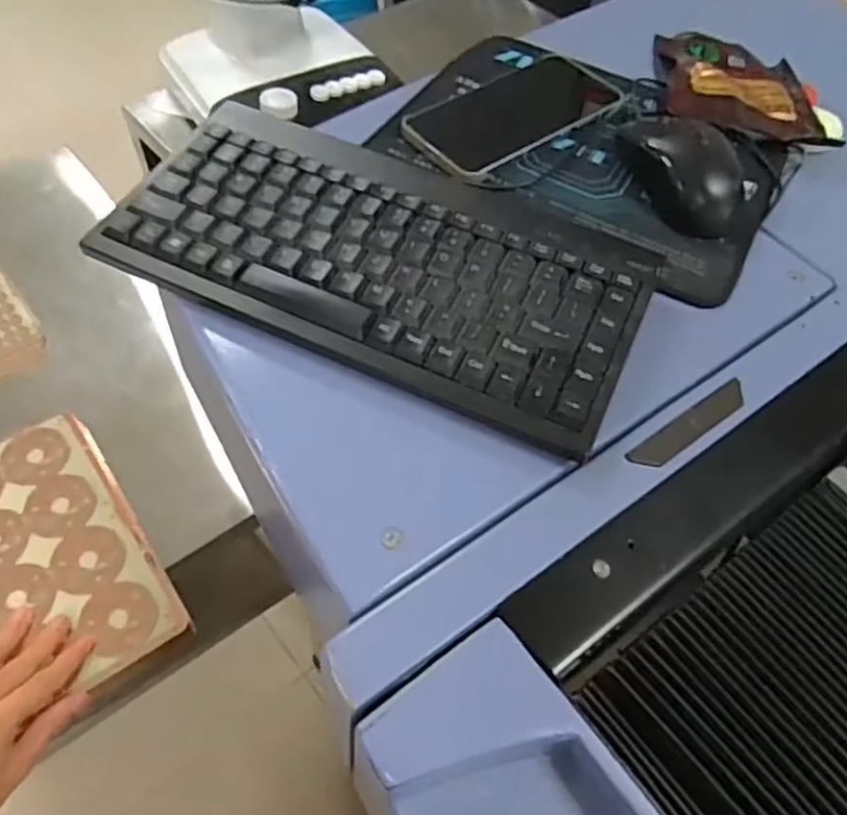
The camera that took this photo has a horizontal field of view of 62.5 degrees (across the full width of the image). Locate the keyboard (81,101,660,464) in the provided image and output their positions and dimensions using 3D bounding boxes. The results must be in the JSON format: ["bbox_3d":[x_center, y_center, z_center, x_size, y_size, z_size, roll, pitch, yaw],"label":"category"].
[{"bbox_3d":[-0.025,-0.082,0.396,0.289,0.024,0.149,23,58,10],"label":"keyboard"}]

